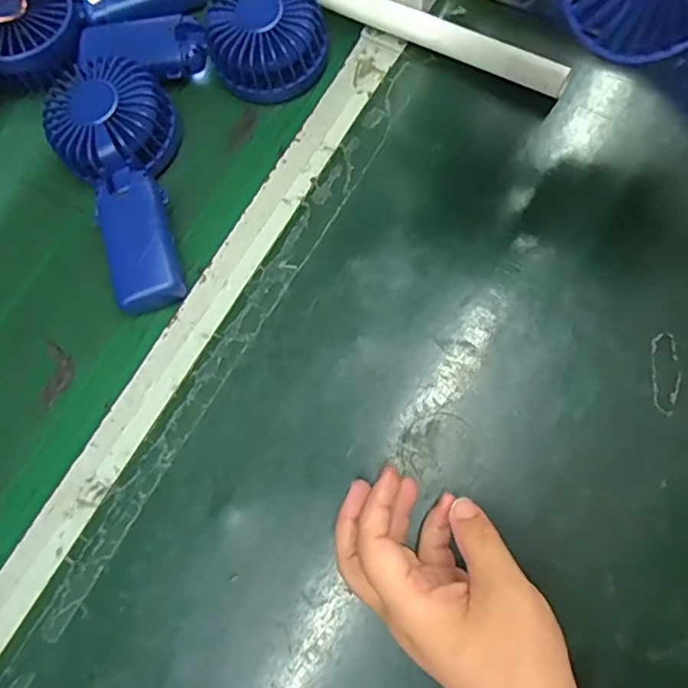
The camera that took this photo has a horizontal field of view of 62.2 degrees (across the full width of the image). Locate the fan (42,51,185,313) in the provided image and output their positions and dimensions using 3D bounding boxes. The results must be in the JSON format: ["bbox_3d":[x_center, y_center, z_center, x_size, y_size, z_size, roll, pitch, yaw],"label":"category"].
[{"bbox_3d":[-0.143,-0.110,0.391,0.081,0.044,0.173,-22,71,-3],"label":"fan"}]

